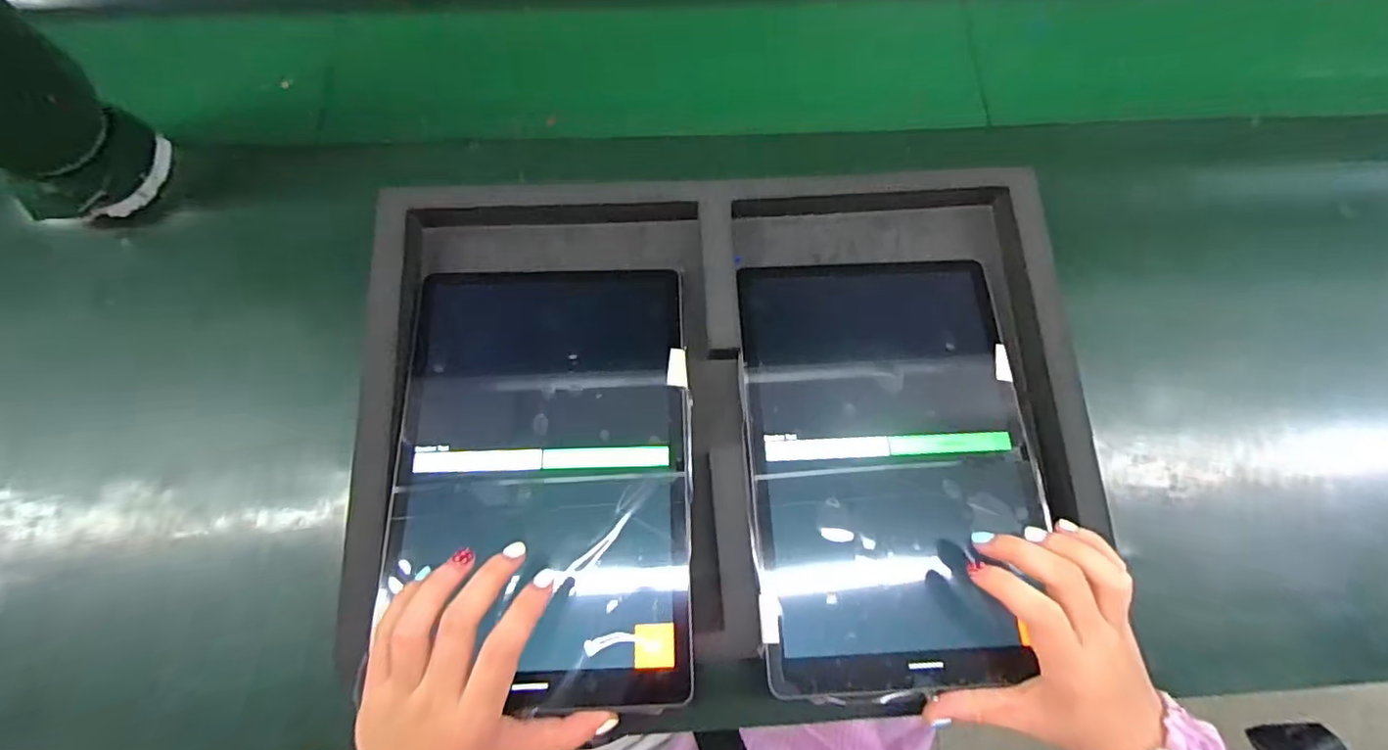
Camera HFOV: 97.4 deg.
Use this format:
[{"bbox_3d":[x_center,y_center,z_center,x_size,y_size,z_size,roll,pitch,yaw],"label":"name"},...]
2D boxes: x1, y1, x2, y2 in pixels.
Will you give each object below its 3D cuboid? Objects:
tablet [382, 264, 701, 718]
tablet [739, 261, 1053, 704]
[{"bbox_3d":[-0.085,0.051,0.355,0.165,0.010,0.253,0,70,-3],"label":"tablet"},{"bbox_3d":[0.115,0.046,0.361,0.164,0.006,0.252,-3,69,-2],"label":"tablet"}]

